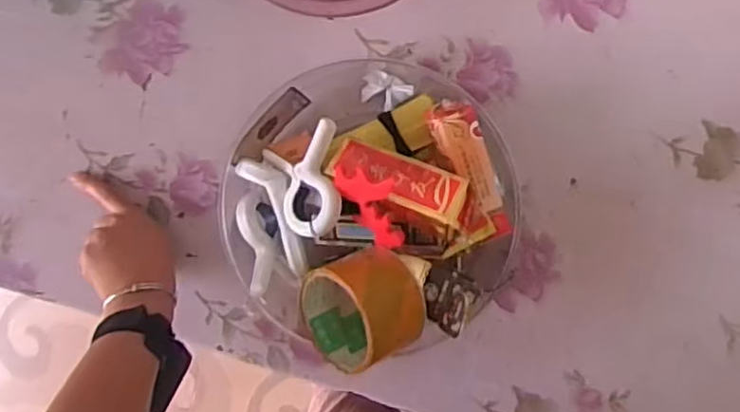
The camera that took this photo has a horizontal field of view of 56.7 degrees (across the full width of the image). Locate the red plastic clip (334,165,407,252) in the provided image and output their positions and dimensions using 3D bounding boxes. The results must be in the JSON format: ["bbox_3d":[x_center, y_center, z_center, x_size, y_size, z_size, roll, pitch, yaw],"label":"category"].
[{"bbox_3d":[0.005,-0.001,0.553,0.041,0.023,0.077,-26,109,9],"label":"red plastic clip"}]

